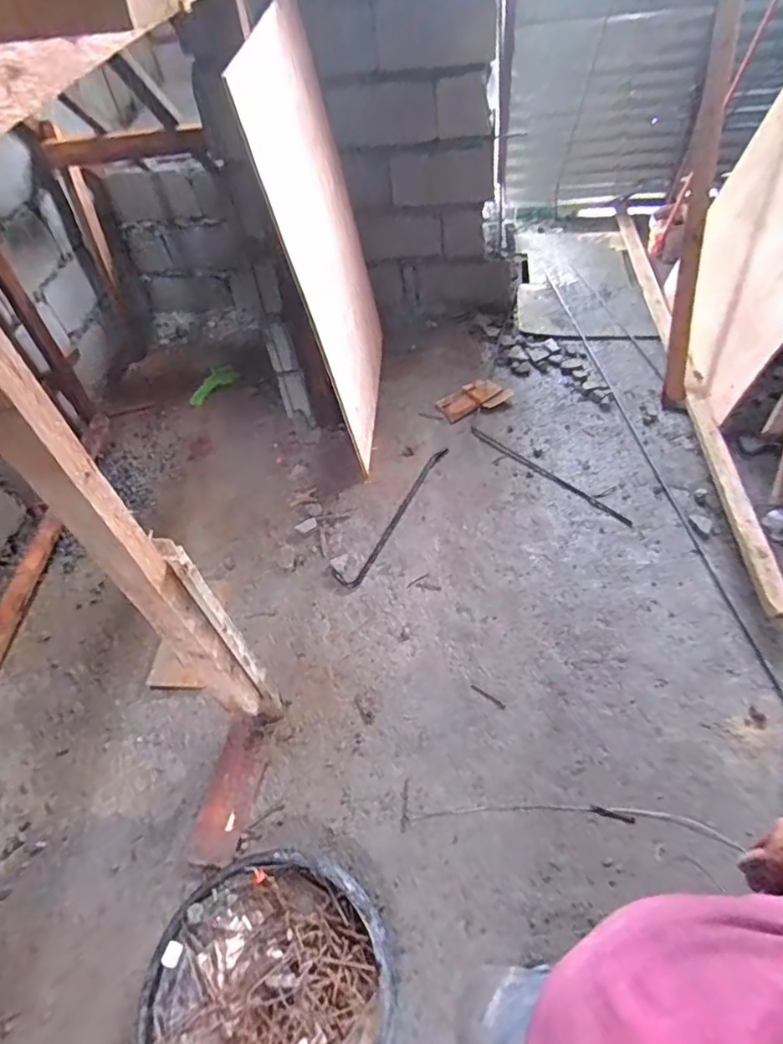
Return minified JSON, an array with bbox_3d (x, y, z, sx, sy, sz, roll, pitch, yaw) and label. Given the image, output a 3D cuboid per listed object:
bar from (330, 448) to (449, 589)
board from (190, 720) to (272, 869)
[{"bbox_3d":[0.021,-0.035,1.893,0.097,0.025,0.639,26,59,23],"label":"bar"},{"bbox_3d":[-0.386,0.649,1.393,0.117,0.014,0.334,6,53,10],"label":"board"}]

